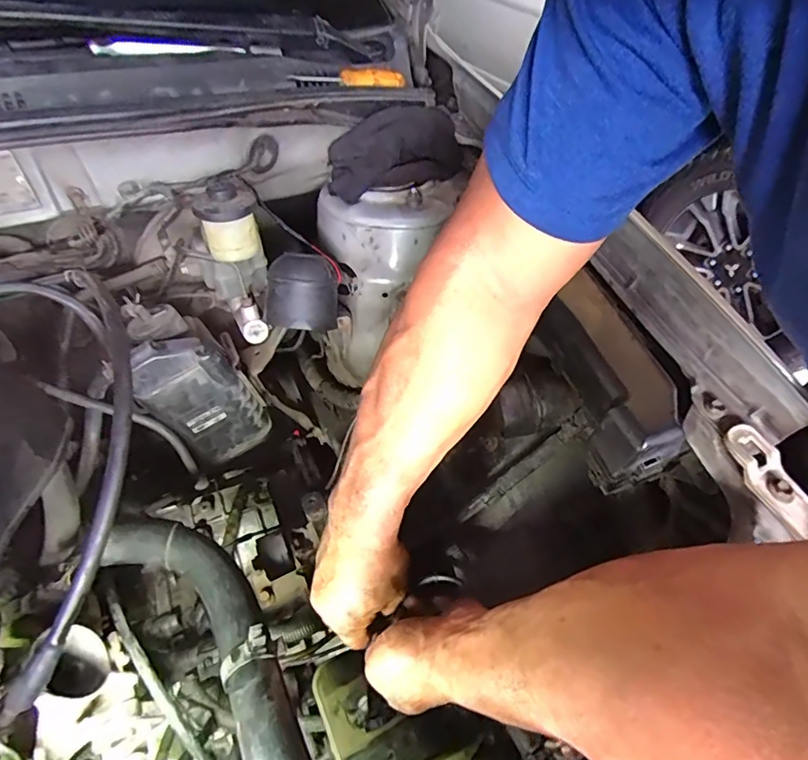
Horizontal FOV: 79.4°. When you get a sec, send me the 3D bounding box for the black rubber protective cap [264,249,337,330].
[{"bbox_3d":[-0.109,-0.091,0.513,0.074,0.058,0.074,2,47,-3],"label":"black rubber protective cap"}]

